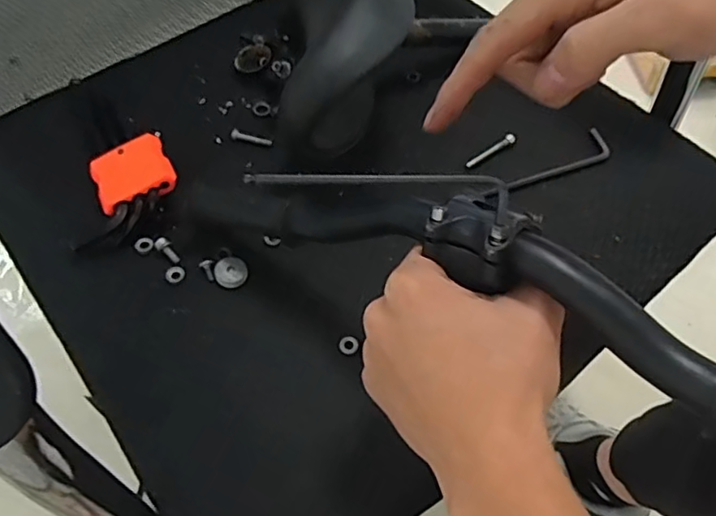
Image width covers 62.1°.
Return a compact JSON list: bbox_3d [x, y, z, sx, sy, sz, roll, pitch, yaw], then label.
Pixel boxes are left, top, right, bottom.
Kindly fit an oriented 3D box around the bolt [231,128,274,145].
[{"bbox_3d":[-0.085,-0.095,0.471,0.036,0.004,0.009,19,61,8],"label":"bolt"}]

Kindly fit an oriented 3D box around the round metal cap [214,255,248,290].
[{"bbox_3d":[-0.087,0.009,0.405,0.021,0.004,0.026,-20,63,-14],"label":"round metal cap"}]

